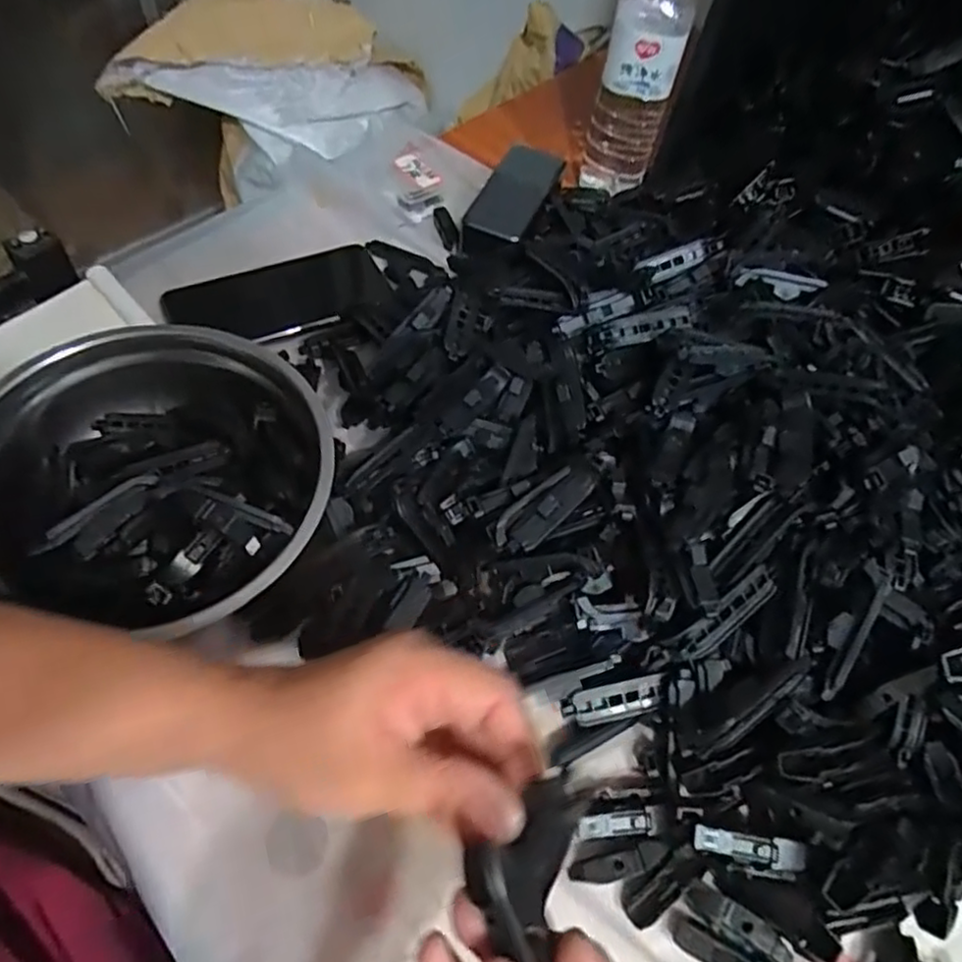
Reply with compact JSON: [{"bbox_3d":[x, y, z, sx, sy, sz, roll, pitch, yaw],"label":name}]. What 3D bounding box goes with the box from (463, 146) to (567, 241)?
[{"bbox_3d":[0.028,-0.249,0.576,0.054,0.013,0.115,21,66,13],"label":"box"}]

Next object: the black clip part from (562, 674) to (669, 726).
[{"bbox_3d":[0.077,0.123,0.371,0.059,0.007,0.018,-8,59,-11],"label":"black clip part"}]

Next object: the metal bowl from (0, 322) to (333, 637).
[{"bbox_3d":[-0.190,-0.004,0.402,0.190,0.068,0.184,3,58,-4],"label":"metal bowl"}]

